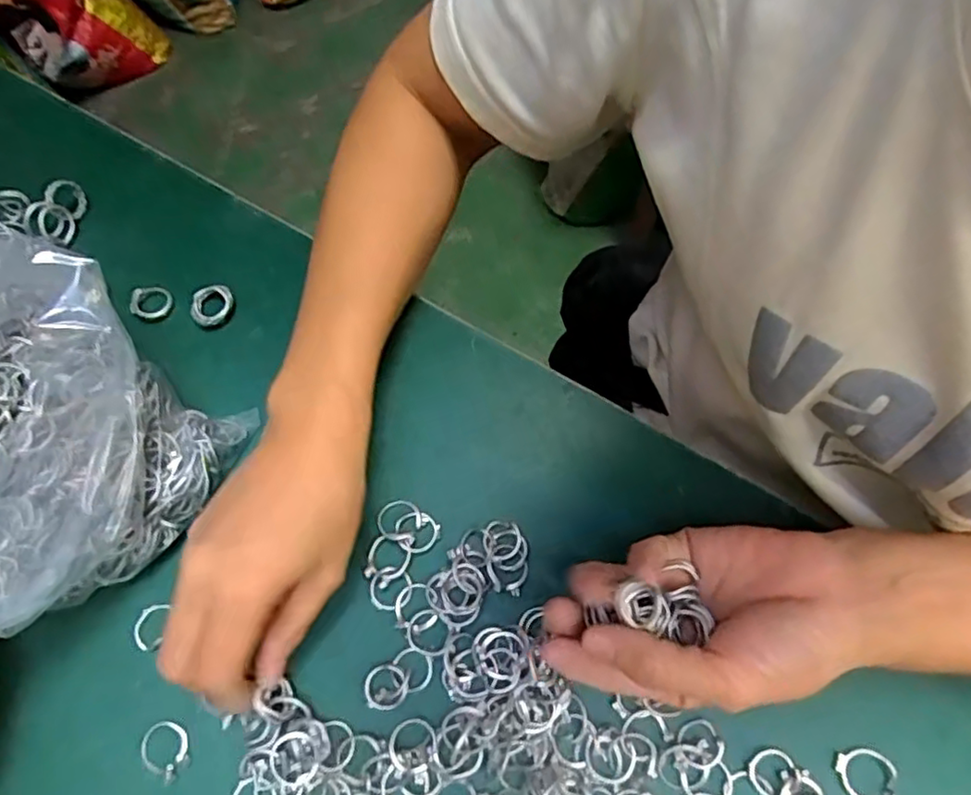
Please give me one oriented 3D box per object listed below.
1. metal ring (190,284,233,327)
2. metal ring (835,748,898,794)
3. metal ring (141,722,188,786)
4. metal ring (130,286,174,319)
[{"bbox_3d":[-0.157,-0.053,0.369,0.025,0.009,0.022,-35,72,-11],"label":"metal ring"},{"bbox_3d":[0.167,0.165,0.278,0.024,0.004,0.022,-1,69,2],"label":"metal ring"},{"bbox_3d":[-0.147,0.162,0.294,0.025,0.004,0.021,27,72,12],"label":"metal ring"},{"bbox_3d":[-0.196,-0.056,0.374,0.023,0.007,0.022,-1,69,2],"label":"metal ring"}]

